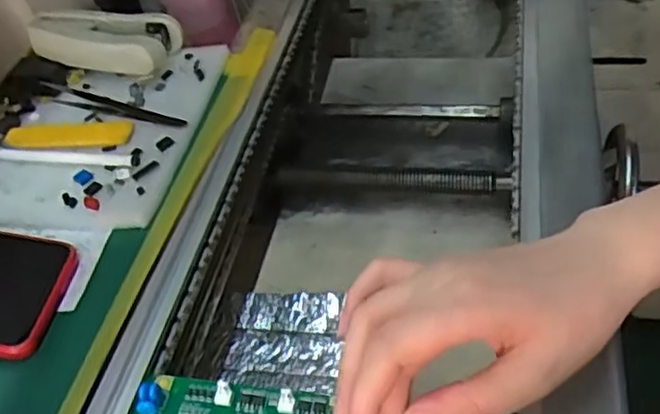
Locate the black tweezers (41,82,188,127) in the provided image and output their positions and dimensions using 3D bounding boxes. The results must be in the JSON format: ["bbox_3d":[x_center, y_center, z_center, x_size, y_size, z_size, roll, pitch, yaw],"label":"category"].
[{"bbox_3d":[-0.159,-0.073,0.491,0.126,0.009,0.016,15,50,16],"label":"black tweezers"}]

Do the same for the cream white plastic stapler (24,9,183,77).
[{"bbox_3d":[-0.177,-0.129,0.528,0.110,0.033,0.046,8,49,17],"label":"cream white plastic stapler"}]

